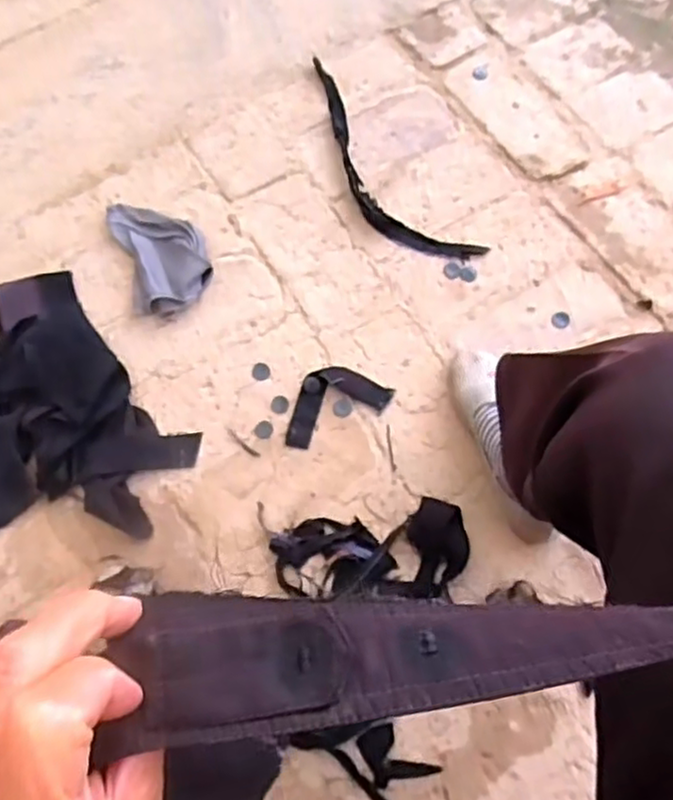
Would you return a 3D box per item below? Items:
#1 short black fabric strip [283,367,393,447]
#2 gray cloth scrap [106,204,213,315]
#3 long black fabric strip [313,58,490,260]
[{"bbox_3d":[-0.006,-0.002,0.843,0.135,0.014,0.077,-25,70,-7],"label":"short black fabric strip"},{"bbox_3d":[-0.231,-0.199,0.918,0.107,0.038,0.179,-20,70,-5],"label":"gray cloth scrap"},{"bbox_3d":[0.044,-0.322,0.958,0.104,0.018,0.392,-34,72,-10],"label":"long black fabric strip"}]

